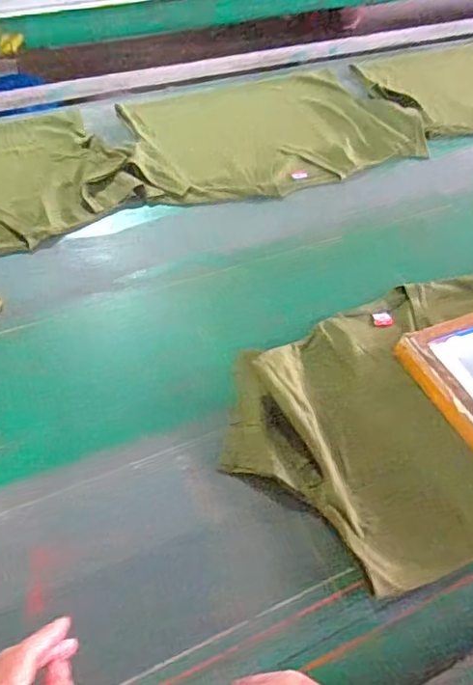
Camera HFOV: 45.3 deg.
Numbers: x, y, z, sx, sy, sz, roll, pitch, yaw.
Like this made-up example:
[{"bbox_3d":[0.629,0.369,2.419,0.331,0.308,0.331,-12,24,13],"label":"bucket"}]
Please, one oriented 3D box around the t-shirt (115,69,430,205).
[{"bbox_3d":[0.075,-0.472,1.215,0.612,0.074,0.478,-12,46,-10],"label":"t-shirt"}]

